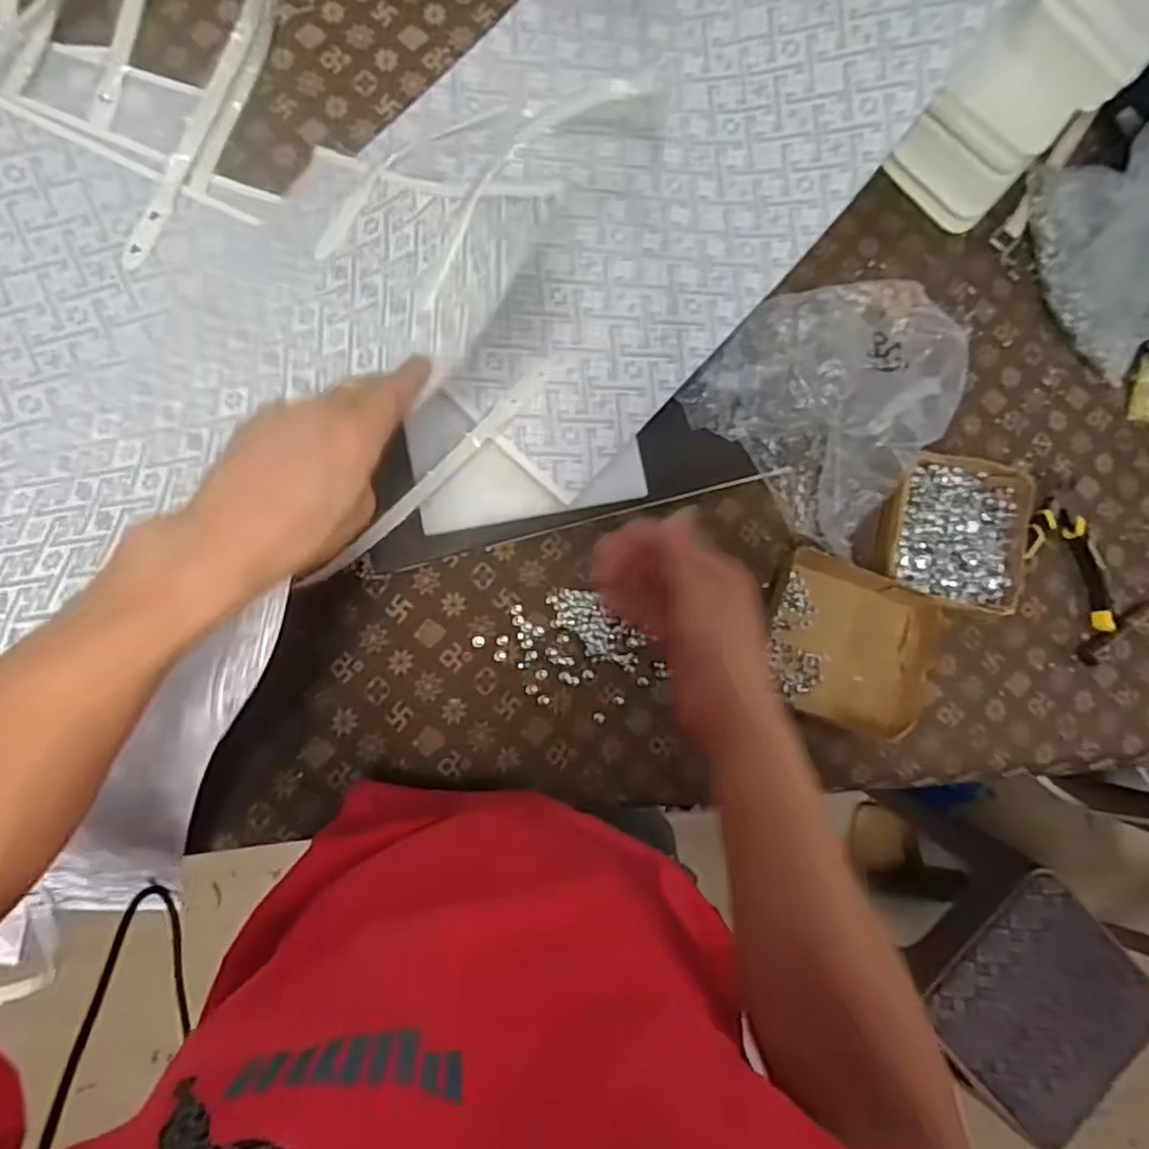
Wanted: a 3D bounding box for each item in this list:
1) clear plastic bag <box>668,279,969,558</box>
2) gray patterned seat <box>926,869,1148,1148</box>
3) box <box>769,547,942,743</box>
[{"bbox_3d":[0.251,-0.180,0.656,0.207,0.039,0.252,43,82,-2],"label":"clear plastic bag"},{"bbox_3d":[0.621,0.579,0.917,0.263,0.038,0.268,-42,91,-8],"label":"gray patterned seat"},{"bbox_3d":[0.258,0.068,0.637,0.159,0.034,0.141,21,84,-4],"label":"box"}]

